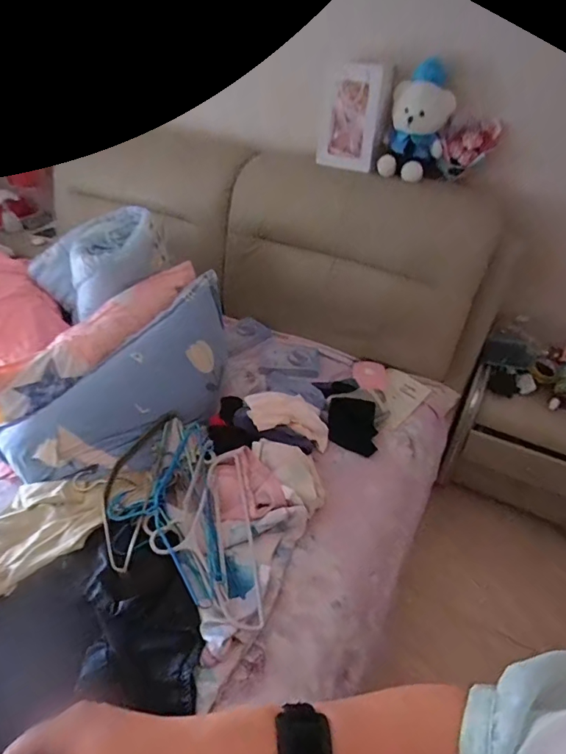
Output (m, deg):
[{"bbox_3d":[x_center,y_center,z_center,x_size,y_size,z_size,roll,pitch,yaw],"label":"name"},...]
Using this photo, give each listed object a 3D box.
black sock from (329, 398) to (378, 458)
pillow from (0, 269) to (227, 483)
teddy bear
[{"bbox_3d":[0.210,0.147,1.325,0.140,0.158,0.030,4,-3,2],"label":"black sock"},{"bbox_3d":[-0.380,0.037,1.233,0.179,0.304,0.710,-8,33,53],"label":"pillow"},{"bbox_3d":[0.456,-0.875,1.508,0.168,0.333,0.161,32,49,30],"label":"teddy bear"}]

